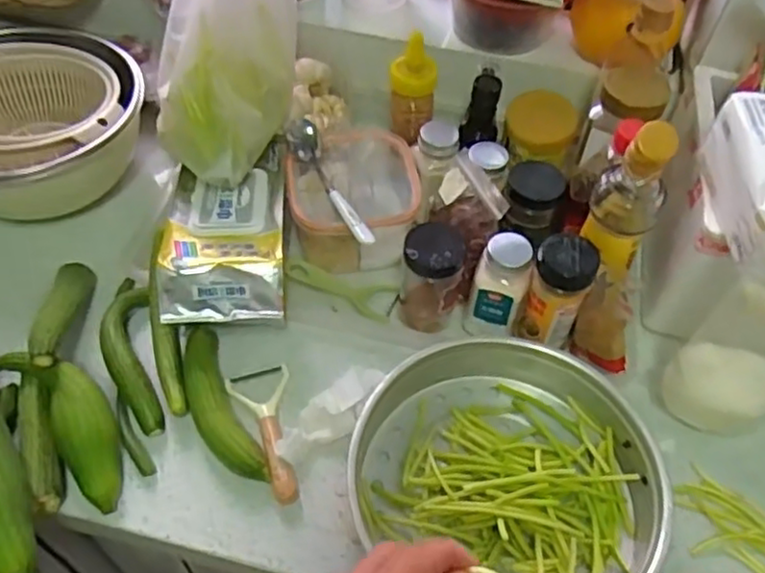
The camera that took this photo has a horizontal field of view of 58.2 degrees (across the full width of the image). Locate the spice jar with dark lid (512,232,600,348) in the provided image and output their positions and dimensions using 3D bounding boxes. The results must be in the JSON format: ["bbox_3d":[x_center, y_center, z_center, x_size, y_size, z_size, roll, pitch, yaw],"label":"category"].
[{"bbox_3d":[0.164,0.006,0.652,0.056,0.115,0.051,2,53,-2],"label":"spice jar with dark lid"}]

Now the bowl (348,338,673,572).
[{"bbox_3d":[0.104,0.164,0.586,0.255,0.054,0.247,2,53,-2],"label":"bowl"}]

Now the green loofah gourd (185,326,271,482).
[{"bbox_3d":[-0.153,0.112,0.640,0.044,0.031,0.166,-20,57,-18],"label":"green loofah gourd"}]

